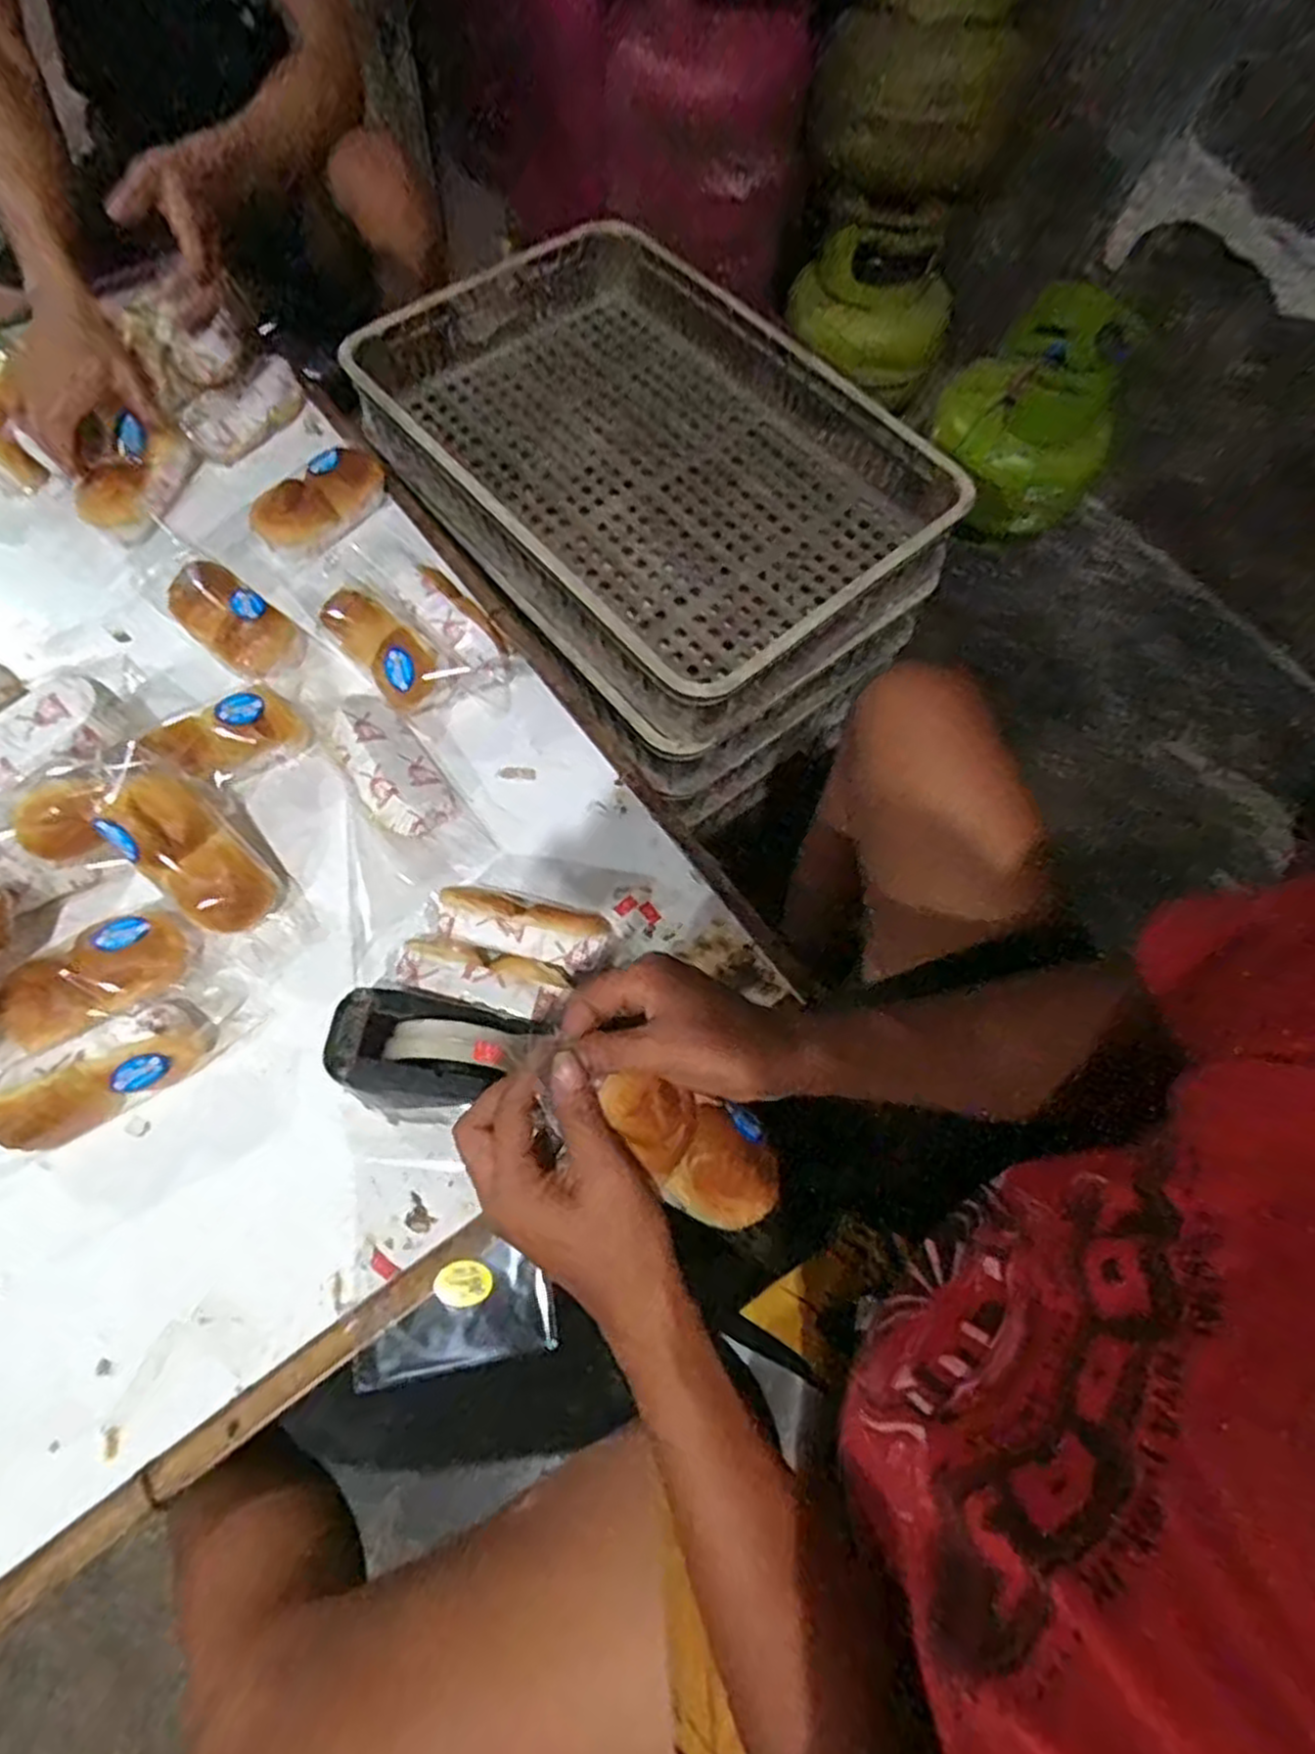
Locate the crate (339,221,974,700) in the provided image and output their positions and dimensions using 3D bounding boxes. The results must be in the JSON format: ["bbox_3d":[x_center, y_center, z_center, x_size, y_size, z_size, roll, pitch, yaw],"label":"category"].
[{"bbox_3d":[-0.017,-0.477,0.865,0.420,0.090,0.627,-38,74,-17],"label":"crate"}]

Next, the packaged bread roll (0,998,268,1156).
[{"bbox_3d":[-0.403,0.140,0.593,0.173,0.064,0.068,-29,71,-14],"label":"packaged bread roll"}]

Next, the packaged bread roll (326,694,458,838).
[{"bbox_3d":[-0.239,-0.094,0.698,0.070,0.059,0.131,-34,72,-16],"label":"packaged bread roll"}]

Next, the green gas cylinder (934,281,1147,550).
[{"bbox_3d":[0.555,-0.692,1.150,0.259,0.269,0.275,22,67,7],"label":"green gas cylinder"}]

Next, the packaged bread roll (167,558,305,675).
[{"bbox_3d":[-0.404,-0.247,0.739,0.132,0.043,0.078,35,69,12],"label":"packaged bread roll"}]

